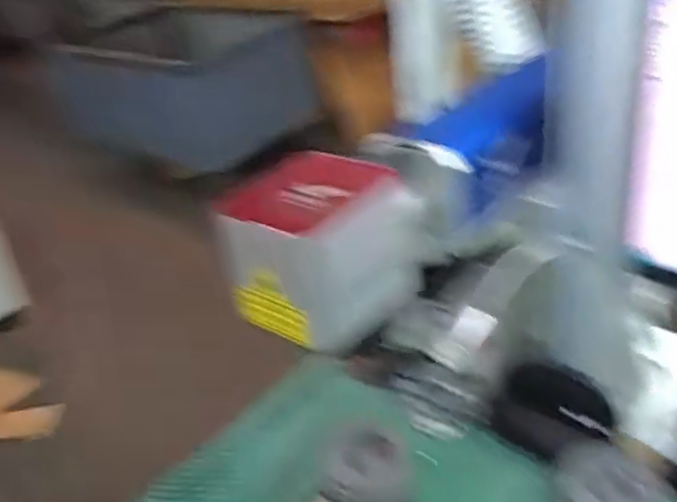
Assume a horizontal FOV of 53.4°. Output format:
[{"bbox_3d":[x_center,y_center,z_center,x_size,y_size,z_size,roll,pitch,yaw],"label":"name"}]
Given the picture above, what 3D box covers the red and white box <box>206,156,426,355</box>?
[{"bbox_3d":[-0.011,-0.003,0.536,0.116,0.105,0.121,12,36,28],"label":"red and white box"}]

